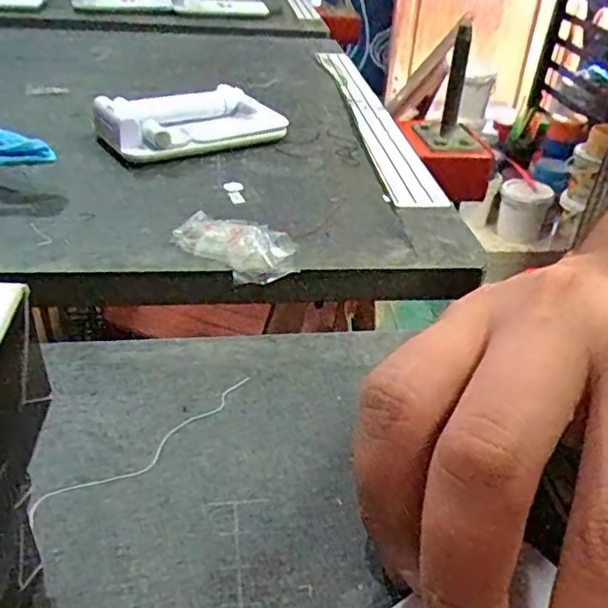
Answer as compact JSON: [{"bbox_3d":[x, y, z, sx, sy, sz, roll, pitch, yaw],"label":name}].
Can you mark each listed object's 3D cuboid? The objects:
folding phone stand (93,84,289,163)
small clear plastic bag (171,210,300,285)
[{"bbox_3d":[-0.067,-0.110,0.384,0.108,0.030,0.042,-15,38,-24],"label":"folding phone stand"},{"bbox_3d":[-0.030,-0.028,0.291,0.059,0.006,0.039,23,40,27],"label":"small clear plastic bag"}]

